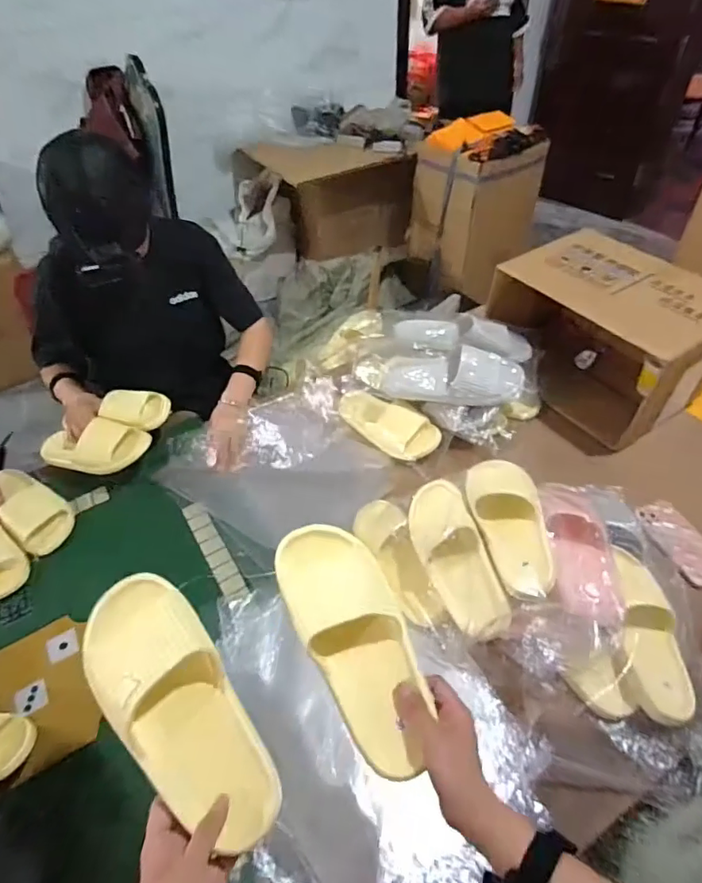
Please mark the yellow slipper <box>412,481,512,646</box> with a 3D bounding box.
[{"bbox_3d":[0.159,0.171,0.792,0.078,0.107,0.255,21,35,-29],"label":"yellow slipper"}]

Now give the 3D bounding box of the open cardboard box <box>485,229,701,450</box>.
[{"bbox_3d":[0.534,-0.223,1.104,0.271,0.280,0.414,-30,52,-23],"label":"open cardboard box"}]

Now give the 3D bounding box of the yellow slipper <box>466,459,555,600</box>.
[{"bbox_3d":[0.235,0.118,0.771,0.104,0.064,0.251,1,47,4],"label":"yellow slipper"}]

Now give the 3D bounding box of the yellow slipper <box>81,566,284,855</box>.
[{"bbox_3d":[-0.148,0.225,0.443,0.089,0.059,0.237,-31,79,-24],"label":"yellow slipper"}]

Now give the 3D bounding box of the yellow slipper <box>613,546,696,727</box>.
[{"bbox_3d":[0.437,0.281,0.754,0.105,0.061,0.235,11,48,13],"label":"yellow slipper"}]

